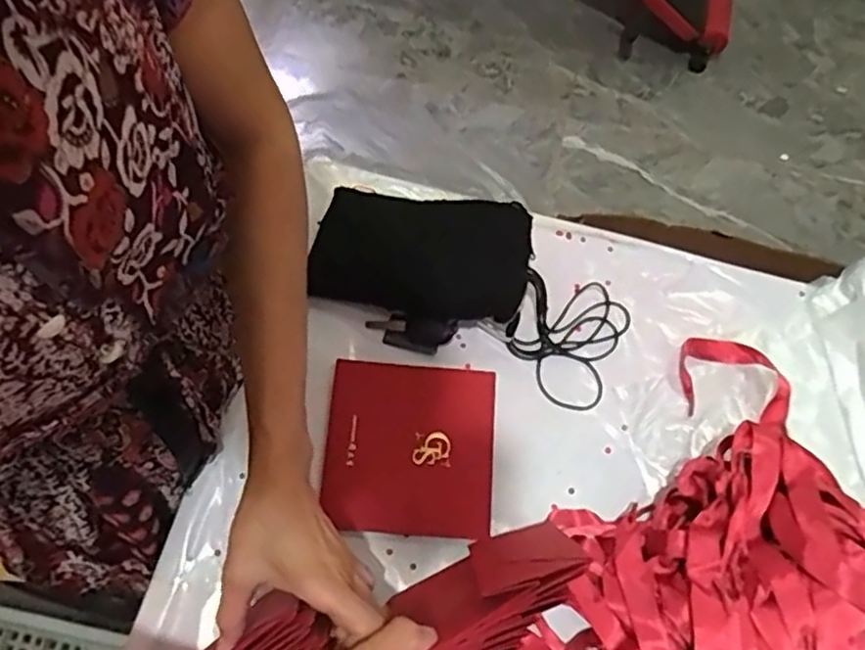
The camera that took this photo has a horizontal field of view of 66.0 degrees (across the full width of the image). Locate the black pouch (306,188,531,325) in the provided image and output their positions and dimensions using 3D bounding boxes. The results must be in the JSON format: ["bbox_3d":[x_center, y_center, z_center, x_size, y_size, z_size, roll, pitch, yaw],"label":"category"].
[{"bbox_3d":[-0.014,-0.062,0.594,0.191,0.059,0.104,15,70,4],"label":"black pouch"}]

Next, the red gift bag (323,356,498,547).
[{"bbox_3d":[-0.020,0.104,0.558,0.138,0.016,0.142,5,70,0],"label":"red gift bag"}]

